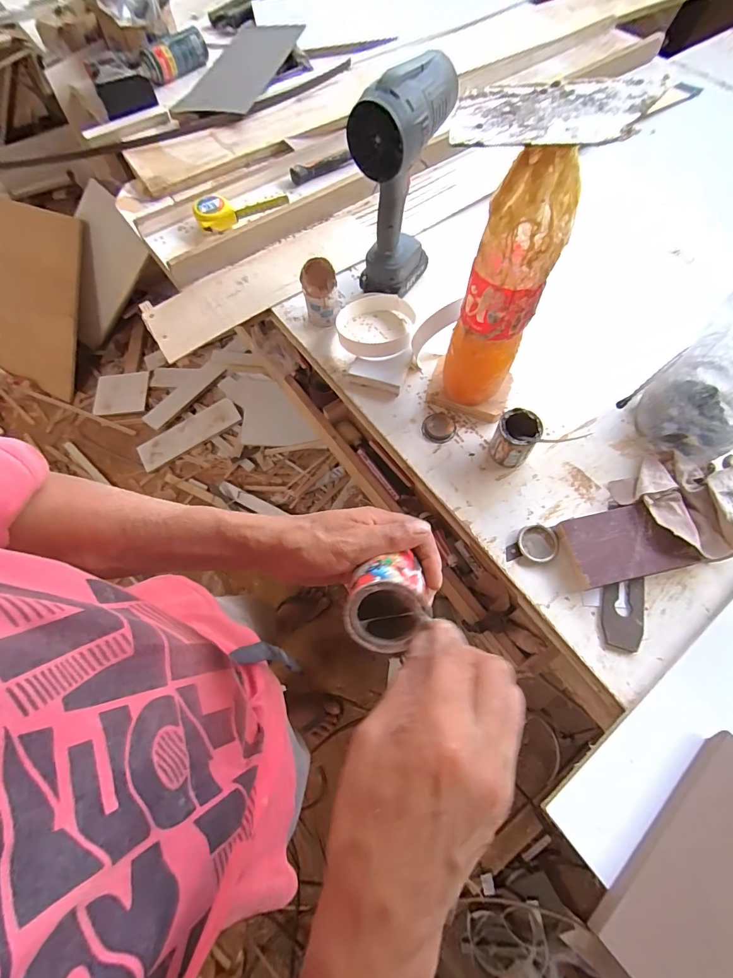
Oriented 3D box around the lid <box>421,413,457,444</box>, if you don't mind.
[{"bbox_3d":[0.101,-0.085,0.566,0.046,0.006,0.047,0,65,1],"label":"lid"}]

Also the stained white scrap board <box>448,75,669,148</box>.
[{"bbox_3d":[0.131,-0.273,0.293,0.136,0.005,0.092,16,66,21],"label":"stained white scrap board"}]

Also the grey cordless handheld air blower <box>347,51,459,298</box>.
[{"bbox_3d":[0.048,-0.426,0.583,0.085,0.263,0.141,24,68,12],"label":"grey cordless handheld air blower"}]

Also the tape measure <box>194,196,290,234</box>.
[{"bbox_3d":[-0.229,-0.512,0.734,0.162,0.033,0.059,-28,68,-11],"label":"tape measure"}]

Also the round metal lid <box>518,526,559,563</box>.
[{"bbox_3d":[0.207,0.065,0.487,0.045,0.012,0.046,0,65,1],"label":"round metal lid"}]

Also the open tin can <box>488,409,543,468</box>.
[{"bbox_3d":[0.190,-0.064,0.522,0.049,0.061,0.053,0,65,1],"label":"open tin can"}]

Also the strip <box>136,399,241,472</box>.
[{"bbox_3d":[-0.655,-0.203,1.493,0.389,0.020,0.116,-30,77,-1],"label":"strip"}]

